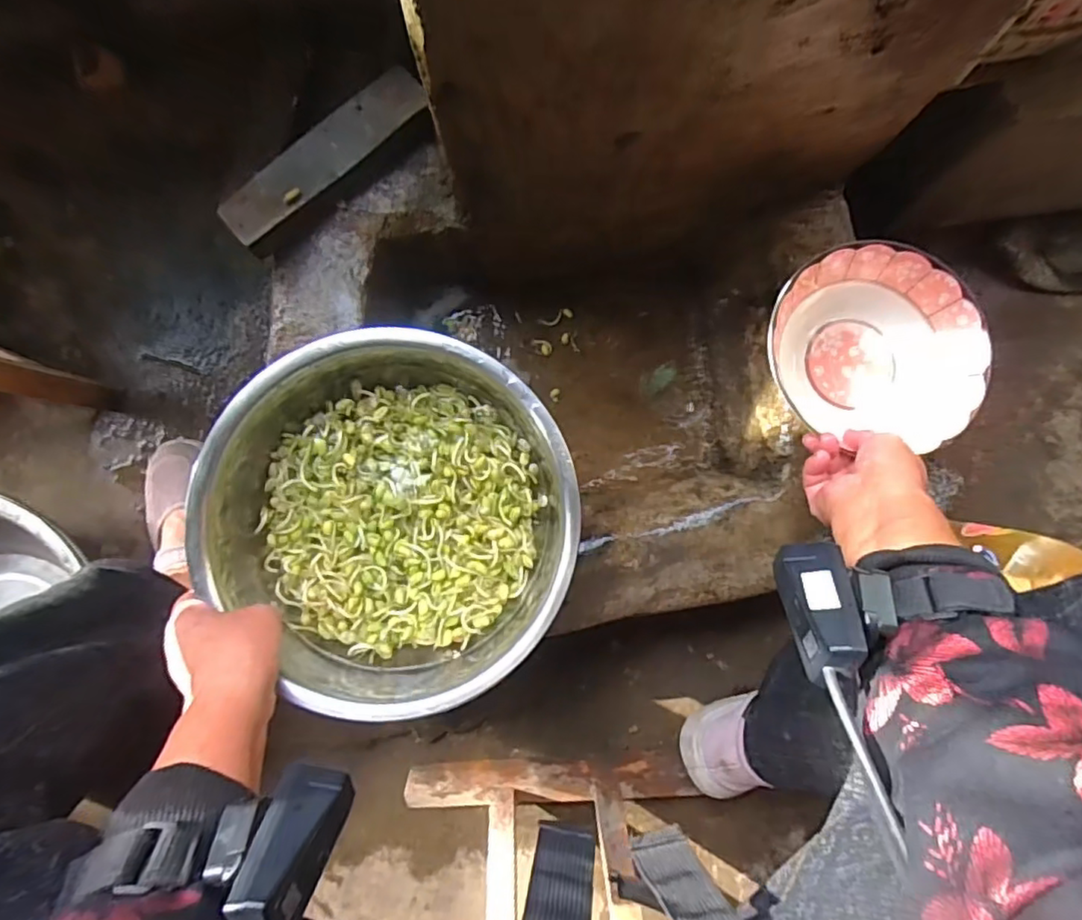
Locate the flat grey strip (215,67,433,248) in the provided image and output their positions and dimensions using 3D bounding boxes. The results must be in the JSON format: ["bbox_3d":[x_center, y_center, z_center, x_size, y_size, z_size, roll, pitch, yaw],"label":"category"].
[{"bbox_3d":[-0.182,-0.259,0.500,0.201,0.019,0.052,-44,90,-3],"label":"flat grey strip"}]

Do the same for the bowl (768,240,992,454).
[{"bbox_3d":[0.269,-0.093,0.477,0.167,0.046,0.149,37,87,0],"label":"bowl"}]

